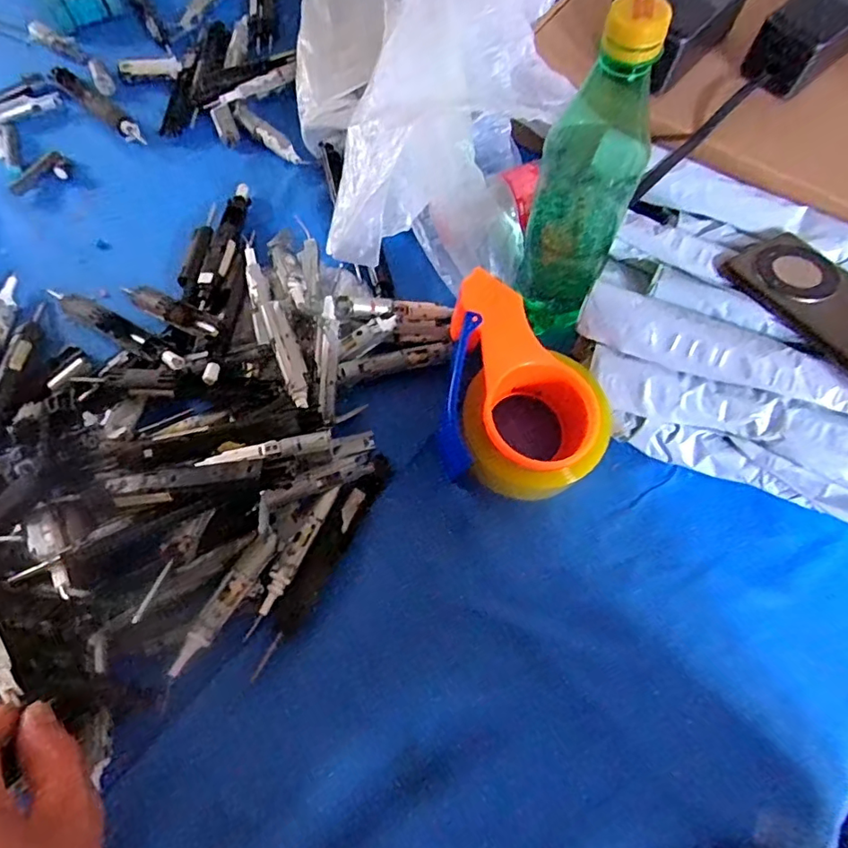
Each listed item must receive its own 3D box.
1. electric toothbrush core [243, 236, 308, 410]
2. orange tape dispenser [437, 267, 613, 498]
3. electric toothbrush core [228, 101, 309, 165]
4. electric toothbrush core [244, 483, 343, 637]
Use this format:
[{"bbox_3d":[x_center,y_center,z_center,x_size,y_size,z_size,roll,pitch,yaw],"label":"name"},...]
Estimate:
[{"bbox_3d":[-0.120,-0.085,0.433,0.019,0.026,0.168,-23,69,-9],"label":"electric toothbrush core"},{"bbox_3d":[0.056,-0.021,0.406,0.112,0.058,0.170,-34,86,-13],"label":"orange tape dispenser"},{"bbox_3d":[-0.160,-0.295,0.557,0.019,0.009,0.113,-42,73,-15],"label":"electric toothbrush core"},{"bbox_3d":[-0.091,0.094,0.381,0.014,0.013,0.113,27,70,11],"label":"electric toothbrush core"}]

